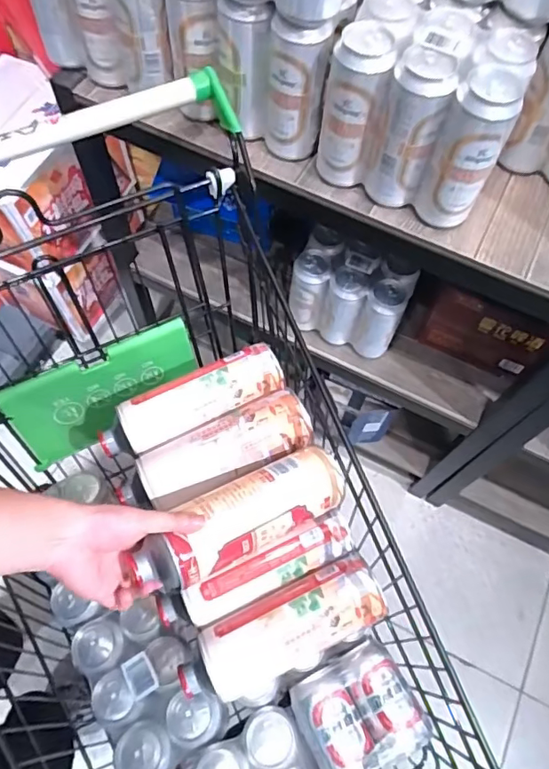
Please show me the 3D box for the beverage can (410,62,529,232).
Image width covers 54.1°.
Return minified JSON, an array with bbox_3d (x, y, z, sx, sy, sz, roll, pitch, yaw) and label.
[{"bbox_3d":[0.207,-0.251,0.585,0.064,0.160,0.074,26,67,10],"label":"beverage can"}]

